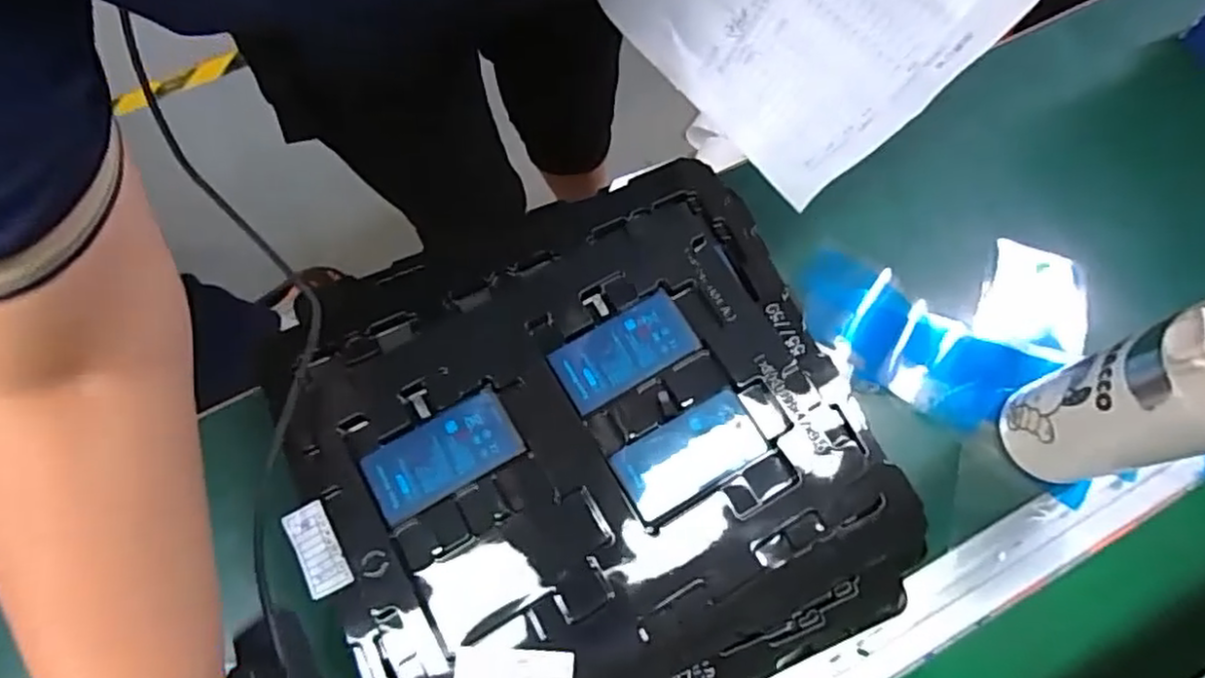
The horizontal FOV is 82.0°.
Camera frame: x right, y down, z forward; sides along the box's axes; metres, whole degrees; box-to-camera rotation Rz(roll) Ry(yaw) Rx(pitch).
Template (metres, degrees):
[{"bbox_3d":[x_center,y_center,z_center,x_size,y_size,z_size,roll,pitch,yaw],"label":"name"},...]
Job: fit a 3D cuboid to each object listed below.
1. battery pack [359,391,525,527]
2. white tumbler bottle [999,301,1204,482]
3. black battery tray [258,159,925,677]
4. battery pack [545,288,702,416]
[{"bbox_3d":[-0.093,0.067,0.403,0.084,0.011,0.043,-29,75,-10],"label":"battery pack"},{"bbox_3d":[0.275,0.032,0.360,0.060,0.198,0.063,-17,73,-7],"label":"white tumbler bottle"},{"bbox_3d":[-0.015,0.066,0.416,0.321,0.047,0.305,-20,73,-8],"label":"black battery tray"},{"bbox_3d":[0.012,0.007,0.423,0.083,0.006,0.045,-29,75,-10],"label":"battery pack"}]

